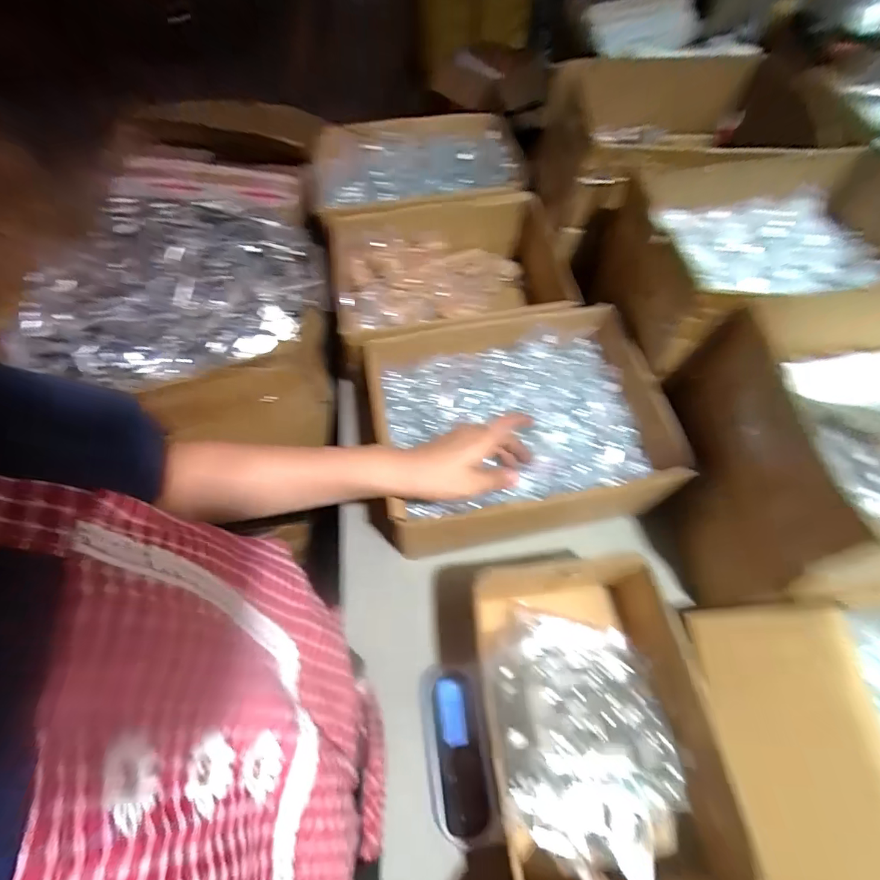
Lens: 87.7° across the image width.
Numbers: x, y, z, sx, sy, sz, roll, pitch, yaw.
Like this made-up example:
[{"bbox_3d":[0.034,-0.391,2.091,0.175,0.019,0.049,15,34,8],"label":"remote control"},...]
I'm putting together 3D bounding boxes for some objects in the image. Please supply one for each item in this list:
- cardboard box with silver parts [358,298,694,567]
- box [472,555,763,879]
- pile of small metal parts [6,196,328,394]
[{"bbox_3d":[0.092,-0.023,0.540,0.326,0.087,0.248,-9,58,-2],"label":"cardboard box with silver parts"},{"bbox_3d":[0.130,0.240,0.395,0.177,0.088,0.276,-10,58,-3],"label":"box"},{"bbox_3d":[-0.356,-0.244,0.663,0.364,0.077,0.331,1,59,4],"label":"pile of small metal parts"}]

